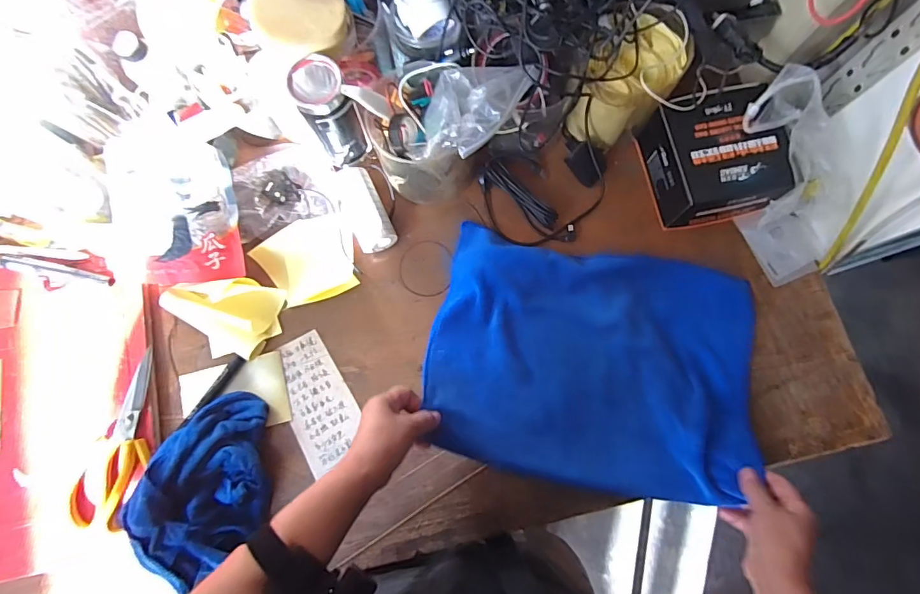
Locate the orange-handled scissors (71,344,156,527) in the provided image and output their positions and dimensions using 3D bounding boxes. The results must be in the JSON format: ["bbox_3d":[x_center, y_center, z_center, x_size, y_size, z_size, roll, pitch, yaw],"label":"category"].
[{"bbox_3d":[-0.396,0.164,0.545,0.074,0.012,0.196,13,78,3],"label":"orange-handled scissors"}]

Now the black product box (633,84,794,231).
[{"bbox_3d":[0.307,-0.169,0.569,0.127,0.086,0.140,-11,78,-2],"label":"black product box"}]

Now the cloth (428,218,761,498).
[{"bbox_3d":[0.154,0.073,0.541,0.366,0.046,0.275,12,78,3],"label":"cloth"}]

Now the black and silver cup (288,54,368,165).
[{"bbox_3d":[-0.149,-0.212,0.545,0.065,0.138,0.055,-24,79,-5],"label":"black and silver cup"}]

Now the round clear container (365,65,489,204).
[{"bbox_3d":[-0.042,-0.191,0.560,0.120,0.095,0.115,40,81,8],"label":"round clear container"}]

